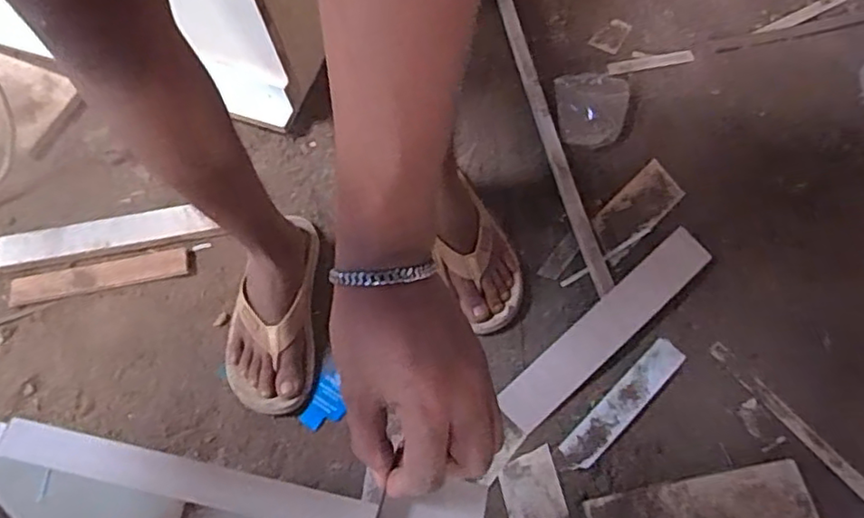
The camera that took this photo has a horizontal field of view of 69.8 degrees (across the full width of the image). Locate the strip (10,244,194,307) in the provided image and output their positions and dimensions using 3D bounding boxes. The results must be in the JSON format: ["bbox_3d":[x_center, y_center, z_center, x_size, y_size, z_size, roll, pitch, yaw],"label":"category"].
[{"bbox_3d":[-0.471,0.021,0.888,0.255,0.012,0.051,-11,64,-3],"label":"strip"}]

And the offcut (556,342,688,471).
[{"bbox_3d":[0.245,0.181,0.789,0.209,0.009,0.040,-42,70,-16],"label":"offcut"}]

